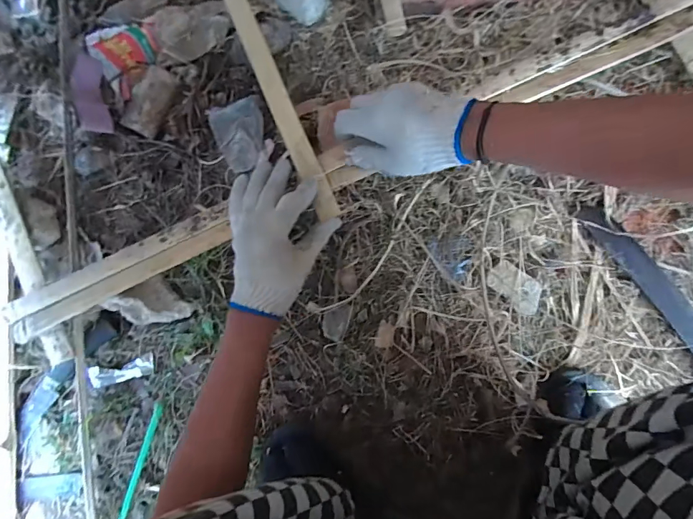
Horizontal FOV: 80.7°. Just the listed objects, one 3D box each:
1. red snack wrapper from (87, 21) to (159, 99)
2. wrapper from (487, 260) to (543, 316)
[{"bbox_3d":[-0.311,-0.284,0.582,0.089,0.026,0.101,-16,83,5],"label":"red snack wrapper"},{"bbox_3d":[0.212,0.034,0.505,0.070,0.012,0.041,41,90,8],"label":"wrapper"}]

